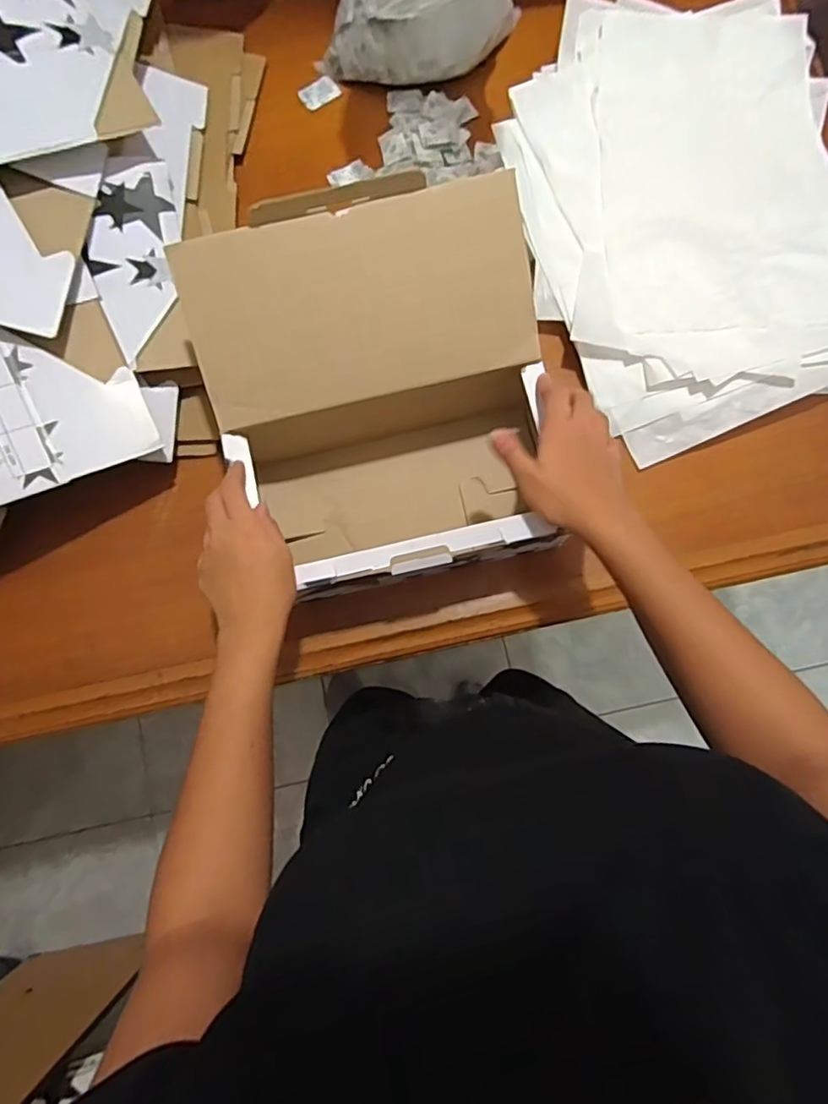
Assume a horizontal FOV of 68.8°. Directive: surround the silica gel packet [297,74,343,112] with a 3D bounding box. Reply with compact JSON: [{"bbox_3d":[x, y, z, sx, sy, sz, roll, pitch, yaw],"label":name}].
[{"bbox_3d":[-0.105,-0.511,0.673,0.043,0.004,0.034,-31,81,-5],"label":"silica gel packet"}]

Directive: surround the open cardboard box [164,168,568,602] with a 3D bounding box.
[{"bbox_3d":[-0.027,-0.123,0.534,0.270,0.188,0.276,-11,80,-1],"label":"open cardboard box"}]

